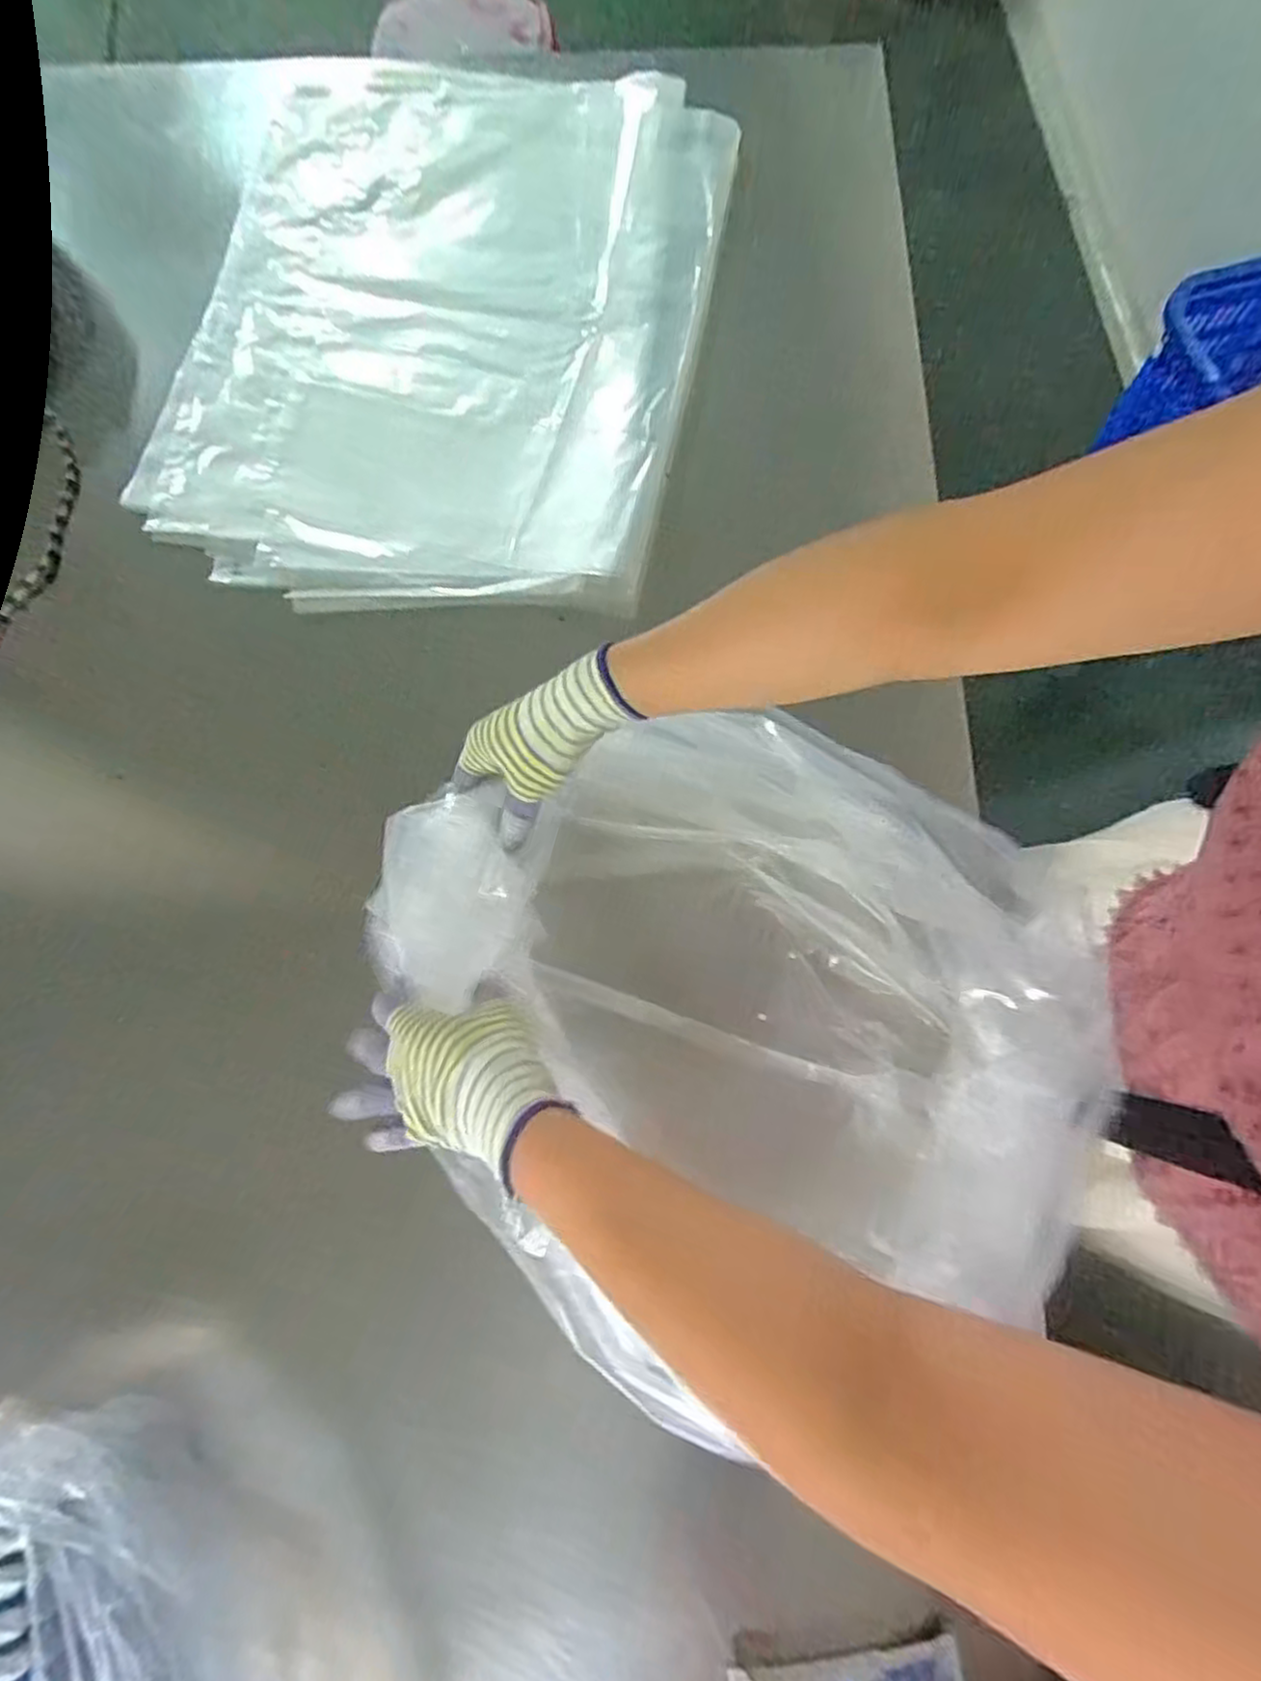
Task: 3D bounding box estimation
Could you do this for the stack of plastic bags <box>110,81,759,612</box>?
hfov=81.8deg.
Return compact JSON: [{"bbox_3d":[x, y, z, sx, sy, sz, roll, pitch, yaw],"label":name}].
[{"bbox_3d":[-0.167,-0.486,0.679,0.485,0.034,0.587,12,79,2],"label":"stack of plastic bags"}]

